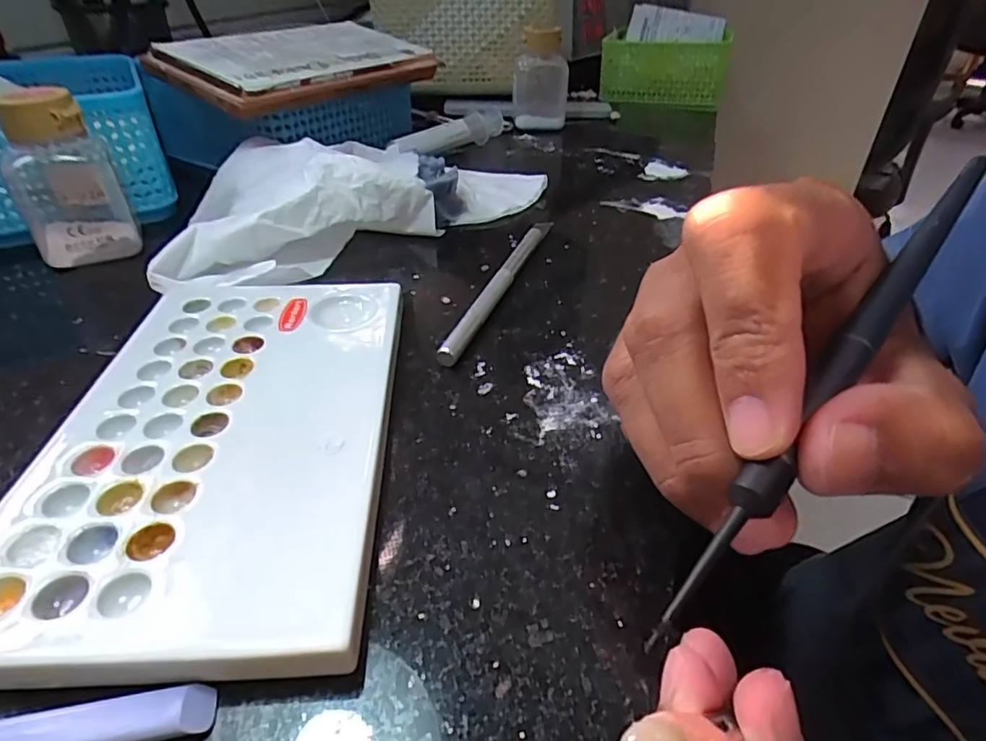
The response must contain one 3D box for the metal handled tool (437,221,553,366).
[{"bbox_3d":[0.005,-0.043,0.255,0.009,0.007,0.131,13,39,15],"label":"metal handled tool"}]

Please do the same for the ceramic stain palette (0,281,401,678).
[{"bbox_3d":[-0.086,0.015,0.175,0.103,0.010,0.151,-2,38,-4],"label":"ceramic stain palette"}]

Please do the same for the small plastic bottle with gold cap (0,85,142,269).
[{"bbox_3d":[-0.199,-0.089,0.262,0.044,0.069,0.046,-23,44,-28],"label":"small plastic bottle with gold cap"}]

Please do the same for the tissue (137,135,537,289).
[{"bbox_3d":[-0.079,-0.103,0.306,0.211,0.040,0.114,-30,48,-34],"label":"tissue"}]

